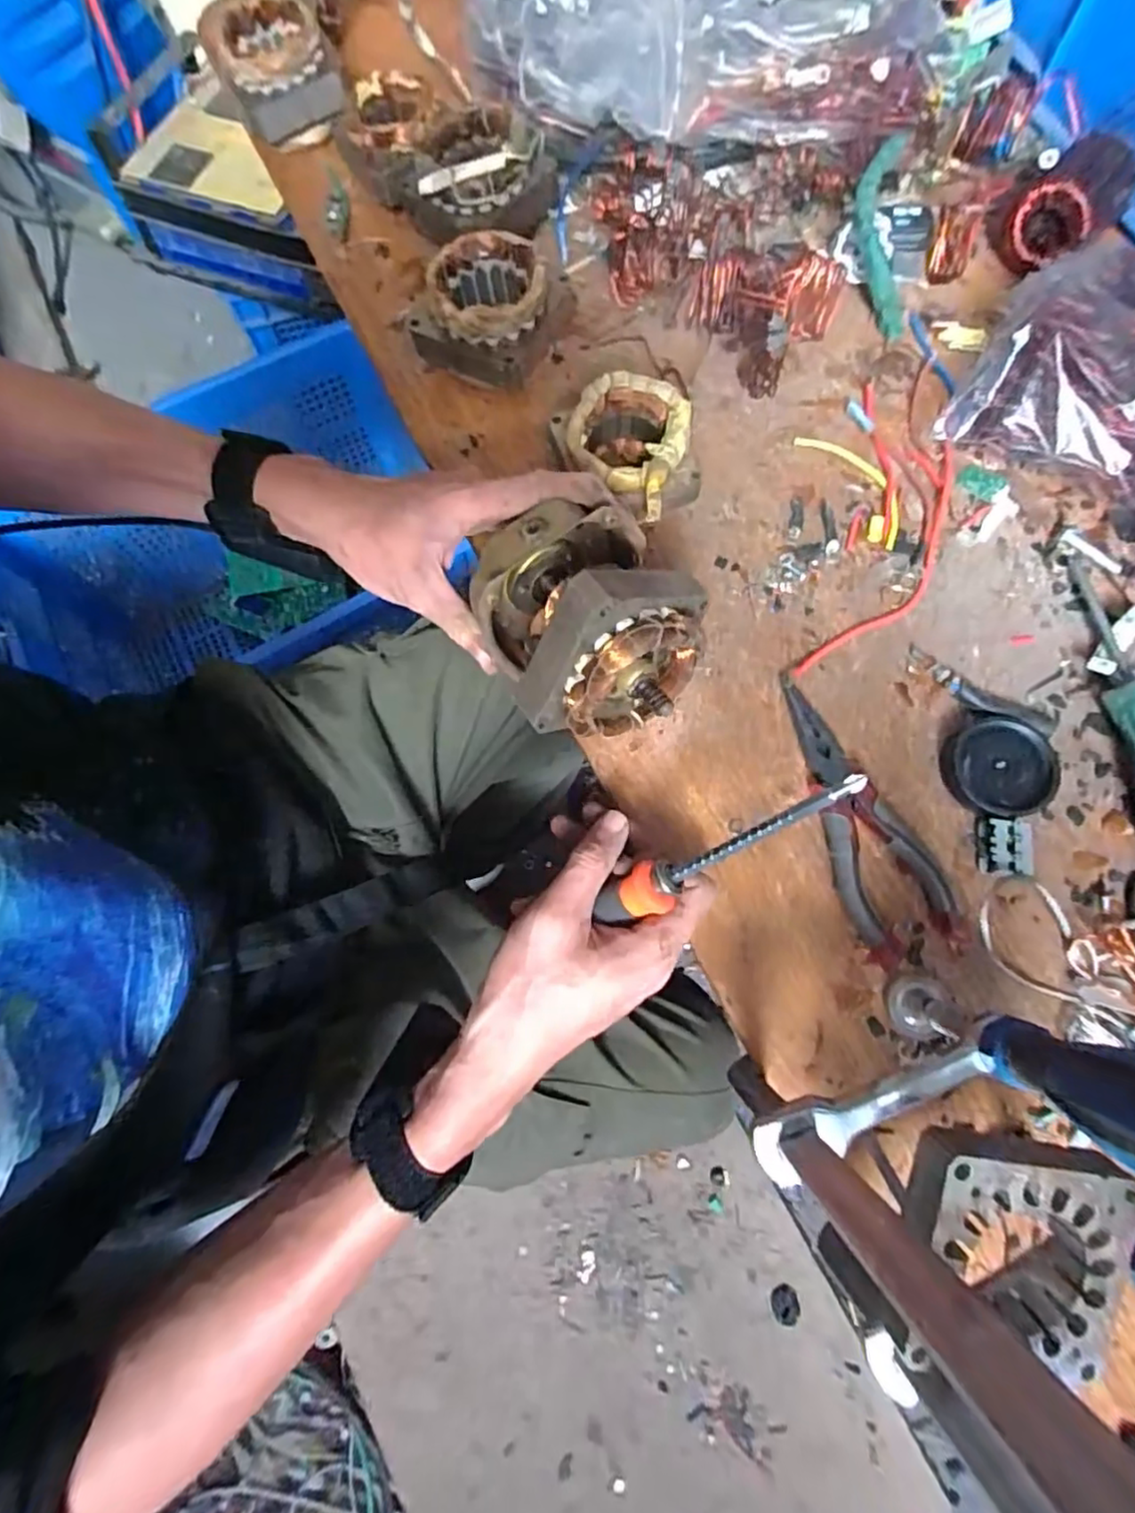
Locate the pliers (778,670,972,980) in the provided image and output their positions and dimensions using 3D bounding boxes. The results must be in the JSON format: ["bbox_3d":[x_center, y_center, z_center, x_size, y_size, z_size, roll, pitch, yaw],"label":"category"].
[{"bbox_3d":[0.150,0.029,0.341,0.048,0.019,0.154,-18,75,-4],"label":"pliers"}]

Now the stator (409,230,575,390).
[{"bbox_3d":[-0.051,-0.279,0.417,0.086,0.061,0.083,17,75,6],"label":"stator"}]

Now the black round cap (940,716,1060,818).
[{"bbox_3d":[0.229,0.006,0.345,0.054,0.014,0.052,0,74,1],"label":"black round cap"}]

